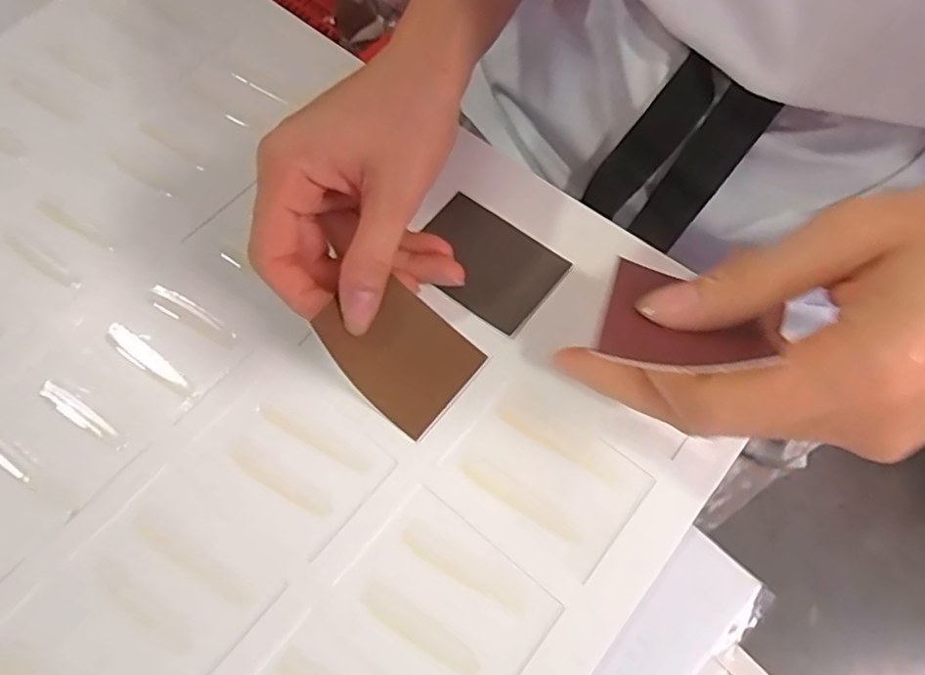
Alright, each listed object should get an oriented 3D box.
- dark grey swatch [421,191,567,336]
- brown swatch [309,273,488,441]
[{"bbox_3d":[0.010,-0.035,0.282,0.064,0.004,0.046,35,72,12],"label":"dark grey swatch"},{"bbox_3d":[-0.027,0.005,0.257,0.061,0.006,0.047,42,72,-1],"label":"brown swatch"}]

